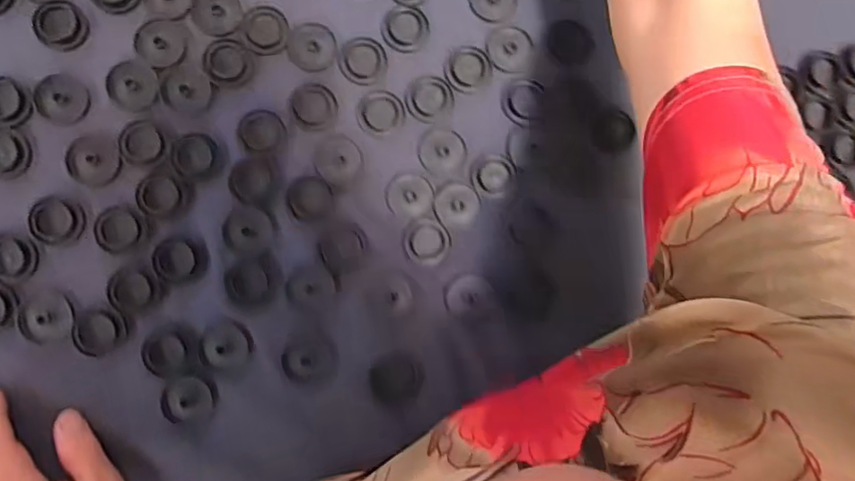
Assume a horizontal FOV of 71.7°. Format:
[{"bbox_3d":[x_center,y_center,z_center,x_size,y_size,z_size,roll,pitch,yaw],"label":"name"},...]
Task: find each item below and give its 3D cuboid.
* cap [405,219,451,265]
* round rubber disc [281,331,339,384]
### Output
[{"bbox_3d":[0.000,0.001,0.418,0.030,0.004,0.030,0,88,-7],"label":"cap"},{"bbox_3d":[-0.080,0.080,0.402,0.036,0.004,0.033,0,88,-7],"label":"round rubber disc"}]

